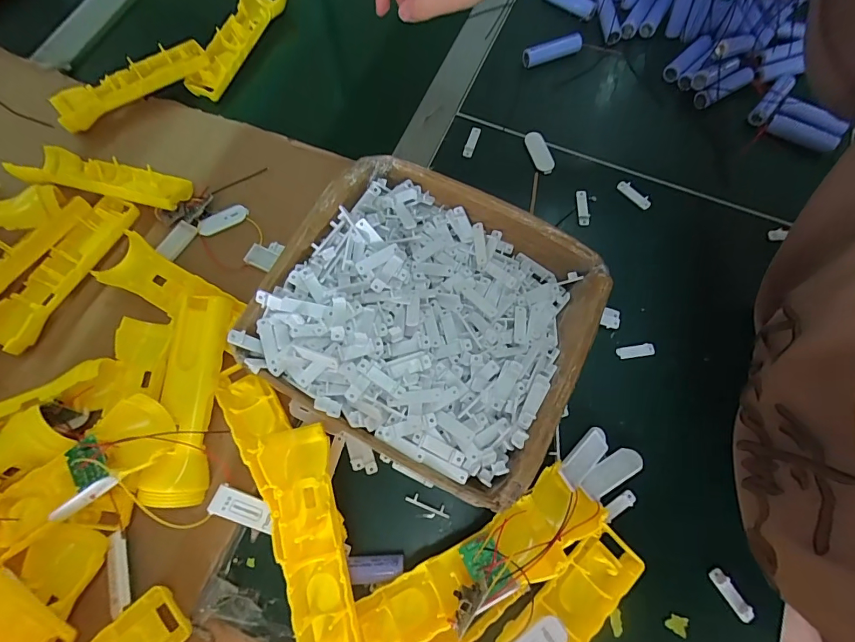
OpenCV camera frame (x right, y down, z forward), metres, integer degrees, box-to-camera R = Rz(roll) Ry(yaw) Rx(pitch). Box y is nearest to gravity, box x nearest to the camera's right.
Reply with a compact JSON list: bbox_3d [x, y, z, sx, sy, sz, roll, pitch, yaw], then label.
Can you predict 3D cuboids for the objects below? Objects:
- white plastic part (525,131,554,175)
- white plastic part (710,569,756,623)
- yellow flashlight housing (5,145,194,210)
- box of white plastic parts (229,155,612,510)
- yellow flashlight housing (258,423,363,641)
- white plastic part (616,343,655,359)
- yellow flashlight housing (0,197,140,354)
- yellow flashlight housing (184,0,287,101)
[{"bbox_3d":[0.116,-0.174,0.441,0.021,0.007,0.049,-13,72,-4],"label":"white plastic part"},{"bbox_3d":[0.227,0.204,0.318,0.011,0.006,0.036,-29,74,-9],"label":"white plastic part"},{"bbox_3d":[-0.315,-0.141,0.416,0.160,0.025,0.045,13,72,4],"label":"yellow flashlight housing"},{"bbox_3d":[0.006,-0.003,0.335,0.228,0.073,0.209,27,74,9],"label":"box of white plastic parts"},{"bbox_3d":[-0.081,0.158,0.301,0.048,0.026,0.163,-15,72,-5],"label":"yellow flashlight housing"},{"bbox_3d":[0.185,0.027,0.378,0.031,0.008,0.010,-9,72,-3],"label":"white plastic part"},{"bbox_3d":[-0.330,-0.047,0.388,0.048,0.021,0.160,28,74,9],"label":"yellow flashlight housing"},{"bbox_3d":[-0.217,-0.320,0.488,0.055,0.028,0.155,24,73,8],"label":"yellow flashlight housing"}]

